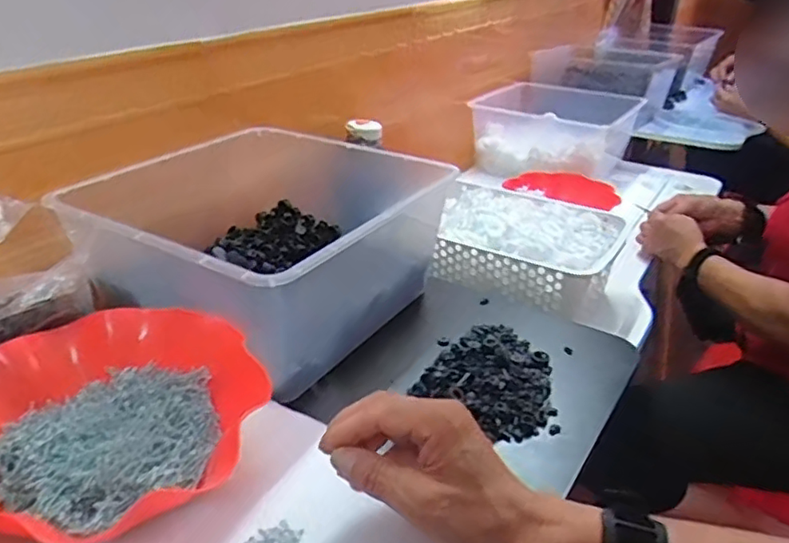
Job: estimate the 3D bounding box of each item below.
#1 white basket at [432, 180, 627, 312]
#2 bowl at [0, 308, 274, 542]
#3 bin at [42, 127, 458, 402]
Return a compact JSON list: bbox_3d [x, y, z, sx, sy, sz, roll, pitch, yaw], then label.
[{"bbox_3d":[0.164,-0.039,0.855,0.264,0.079,0.200,16,32,25],"label":"white basket"},{"bbox_3d":[-0.210,0.097,0.452,0.199,0.049,0.200,1,29,0],"label":"bowl"},{"bbox_3d":[-0.135,-0.043,0.635,0.299,0.122,0.296,22,34,26],"label":"bin"}]

